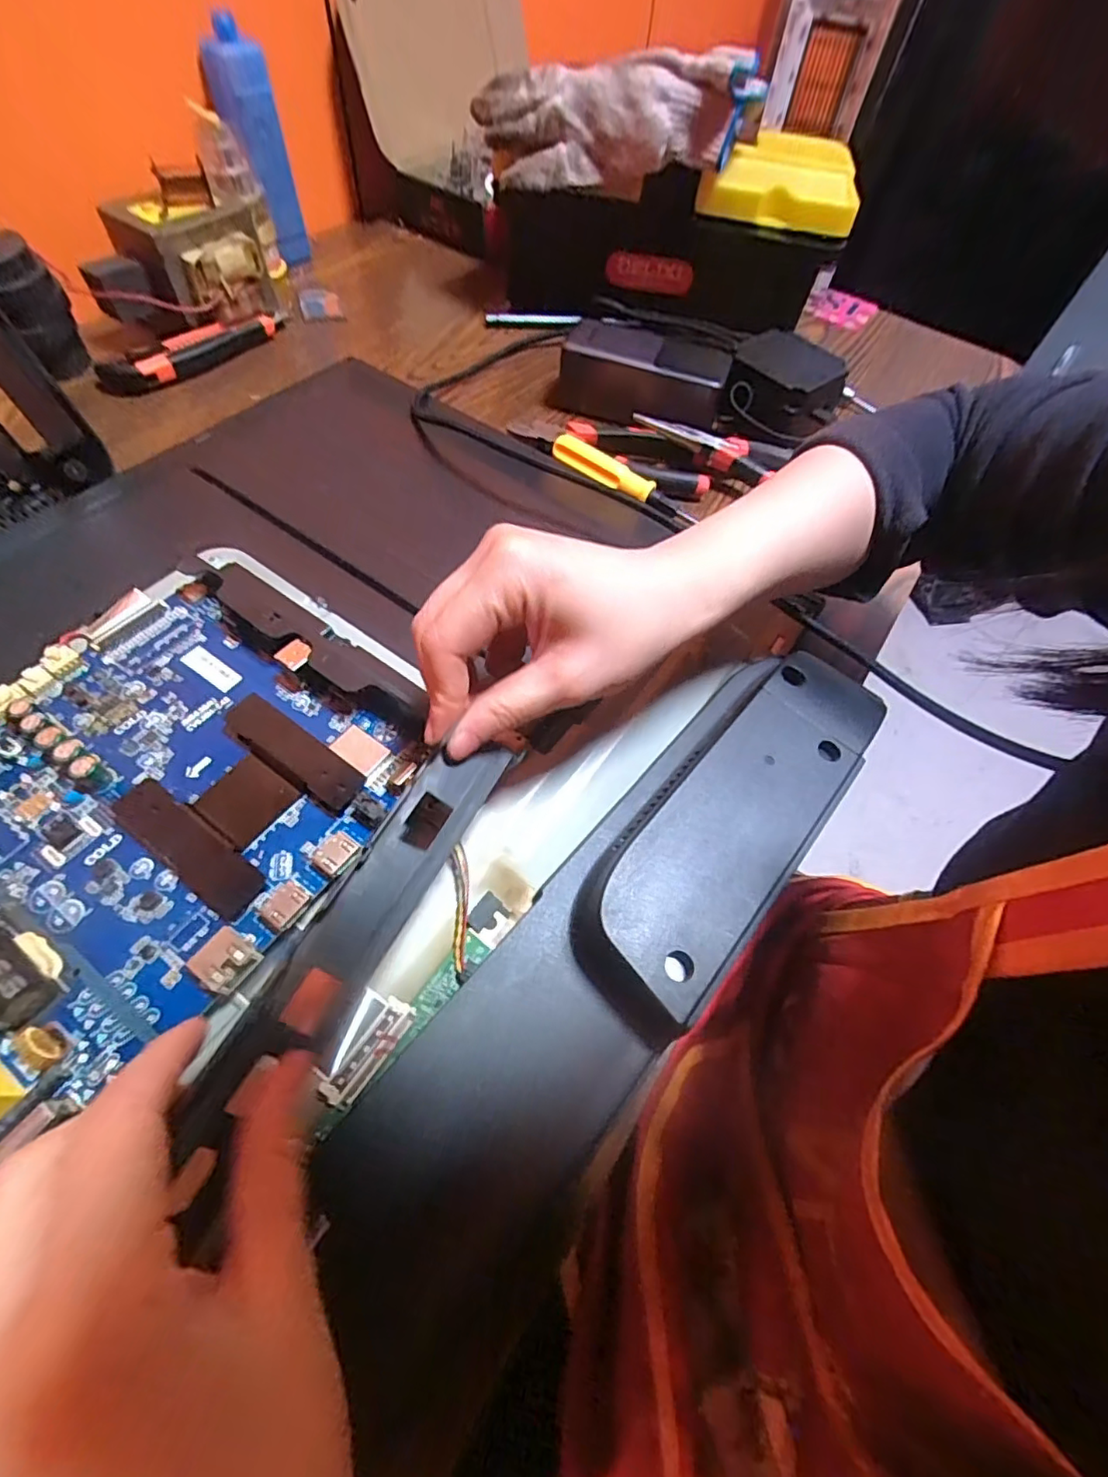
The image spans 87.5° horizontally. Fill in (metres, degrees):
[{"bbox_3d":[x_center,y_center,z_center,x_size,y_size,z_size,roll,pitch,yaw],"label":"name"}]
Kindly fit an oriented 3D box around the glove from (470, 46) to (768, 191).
[{"bbox_3d":[0.025,-0.458,0.432,0.219,0.065,0.077,28,61,12],"label":"glove"}]

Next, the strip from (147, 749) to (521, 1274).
[{"bbox_3d":[-0.065,0.064,0.187,0.008,0.032,0.164,-11,43,51],"label":"strip"}]

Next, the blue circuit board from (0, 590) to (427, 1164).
[{"bbox_3d":[-0.176,0.034,0.223,0.168,0.031,0.193,29,61,13],"label":"blue circuit board"}]

